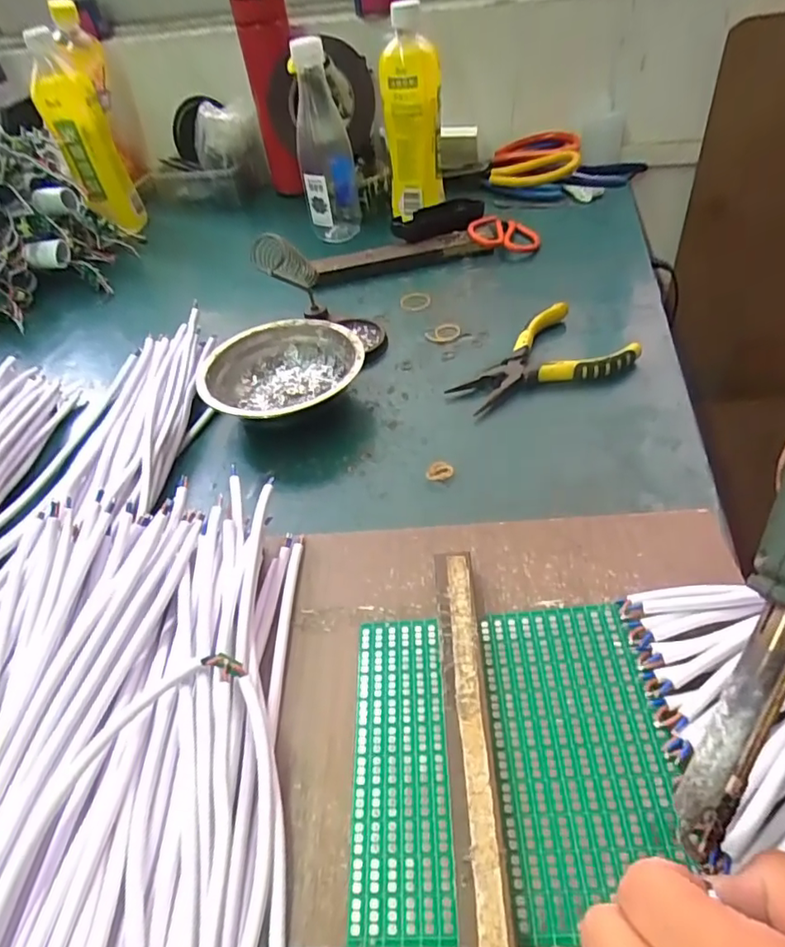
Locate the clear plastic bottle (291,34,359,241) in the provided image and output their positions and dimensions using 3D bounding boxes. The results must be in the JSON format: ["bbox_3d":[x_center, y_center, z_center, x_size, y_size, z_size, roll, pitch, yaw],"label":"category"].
[{"bbox_3d":[-0.074,-0.359,0.626,0.061,0.188,0.073,-9,45,-2],"label":"clear plastic bottle"}]

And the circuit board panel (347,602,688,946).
[{"bbox_3d":[0.050,0.124,0.255,0.135,0.009,0.134,-3,45,3],"label":"circuit board panel"}]

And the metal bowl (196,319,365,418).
[{"bbox_3d":[-0.088,-0.076,0.459,0.125,0.038,0.125,-3,45,3],"label":"metal bowl"}]

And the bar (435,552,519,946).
[{"bbox_3d":[0.034,0.128,0.244,0.020,0.017,0.214,-4,45,3],"label":"bar"}]

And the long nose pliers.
[{"bbox_3d":[0.116,-0.089,0.455,0.136,0.021,0.090,-26,48,-18],"label":"long nose pliers"}]

